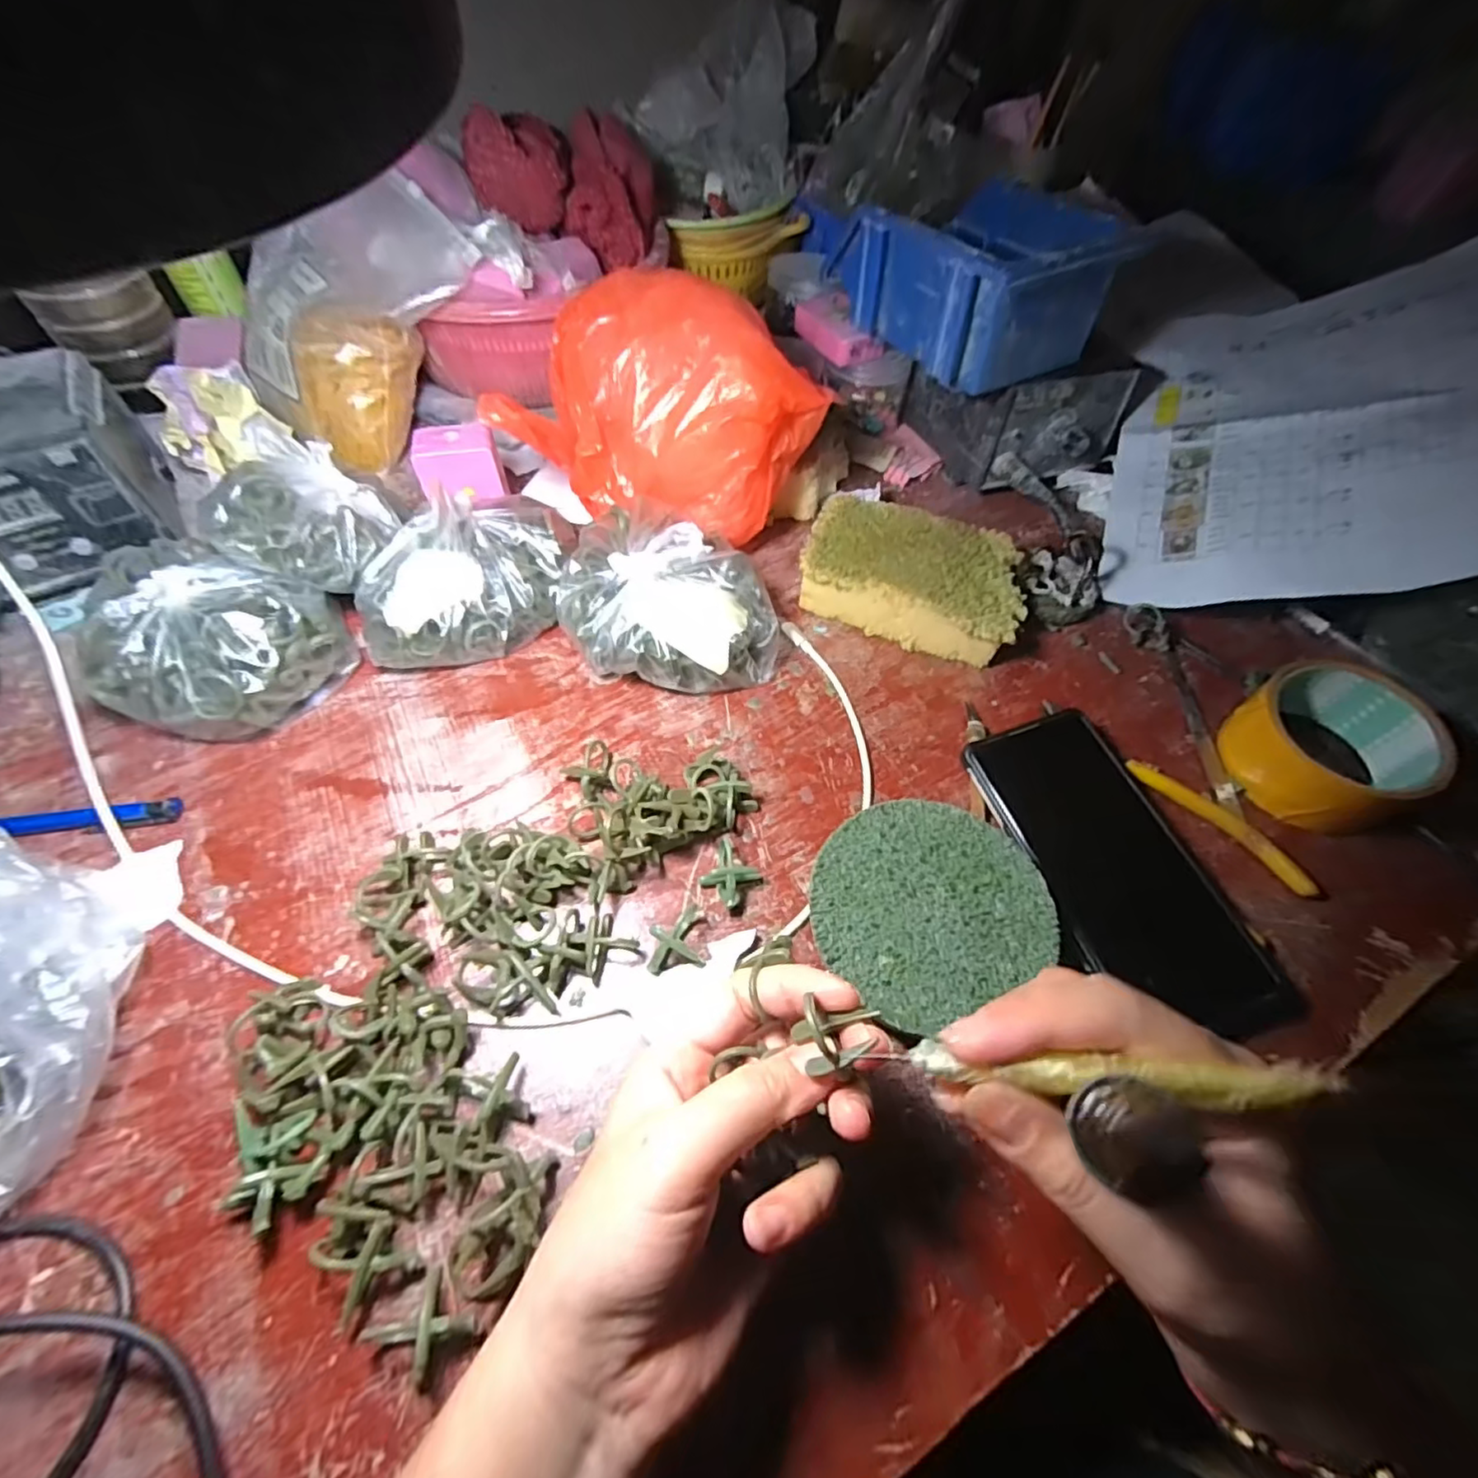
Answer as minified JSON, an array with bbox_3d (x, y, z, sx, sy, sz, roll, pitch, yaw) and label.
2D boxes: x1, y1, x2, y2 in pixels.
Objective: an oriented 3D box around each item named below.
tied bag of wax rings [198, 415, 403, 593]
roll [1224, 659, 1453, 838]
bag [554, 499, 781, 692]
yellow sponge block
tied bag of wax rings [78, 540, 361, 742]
[{"bbox_3d":[-0.248,-0.132,0.360,0.074,0.044,0.090,6,56,1],"label":"tied bag of wax rings"},{"bbox_3d":[0.329,0.003,0.353,0.083,0.050,0.084,2,57,-2],"label":"roll"},{"bbox_3d":[-0.045,-0.084,0.384,0.121,0.063,0.119,-16,58,-14],"label":"bag"},{"bbox_3d":[0.115,-0.108,0.416,0.142,0.038,0.091,19,57,9],"label":"yellow sponge block"},{"bbox_3d":[-0.285,-0.051,0.345,0.108,0.065,0.095,12,56,5],"label":"tied bag of wax rings"}]

